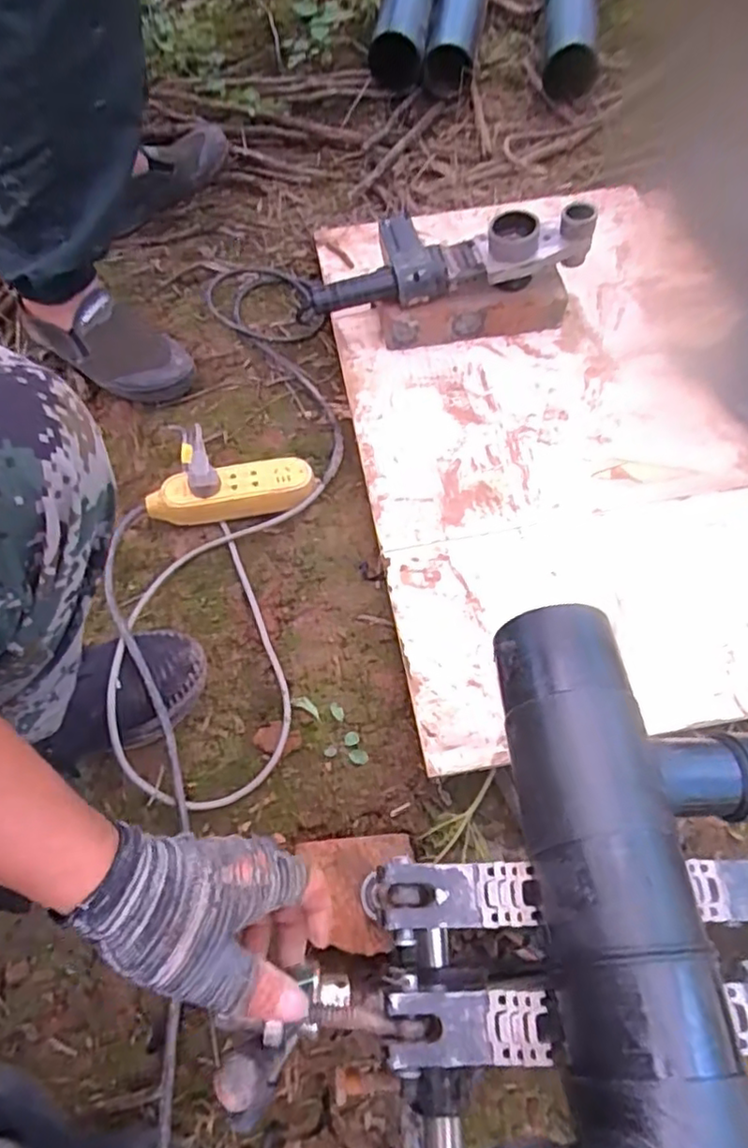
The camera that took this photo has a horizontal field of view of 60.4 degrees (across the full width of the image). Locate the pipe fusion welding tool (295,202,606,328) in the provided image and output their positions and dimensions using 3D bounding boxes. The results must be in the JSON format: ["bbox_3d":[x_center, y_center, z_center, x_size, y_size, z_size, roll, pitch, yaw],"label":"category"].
[{"bbox_3d":[0.086,-0.383,0.772,0.349,0.062,0.080,-10,67,-3],"label":"pipe fusion welding tool"}]

